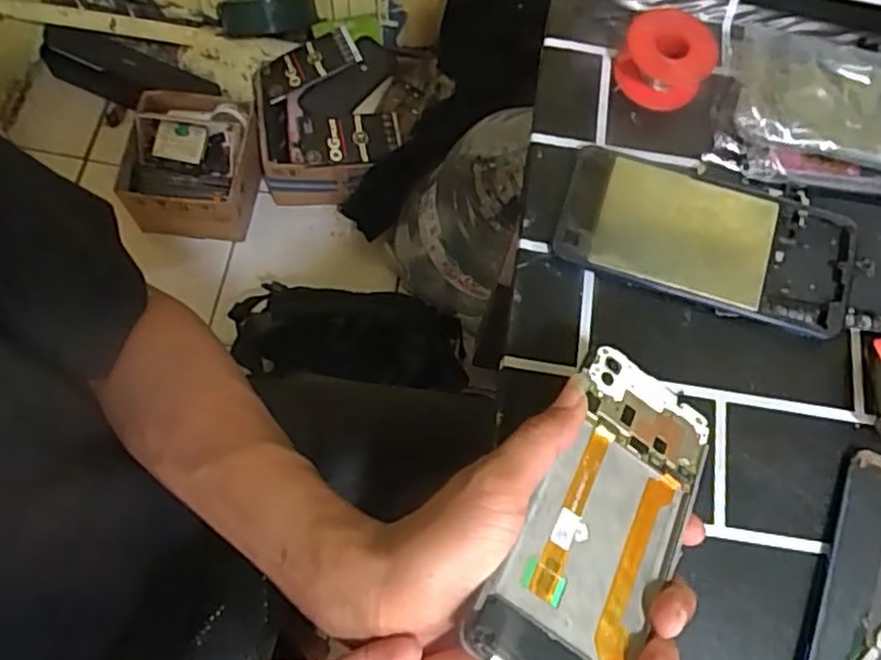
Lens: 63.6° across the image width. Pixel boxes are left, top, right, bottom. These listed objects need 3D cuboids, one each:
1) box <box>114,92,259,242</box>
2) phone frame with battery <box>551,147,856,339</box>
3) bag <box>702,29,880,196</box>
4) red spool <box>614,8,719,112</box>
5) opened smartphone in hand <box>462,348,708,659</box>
[{"bbox_3d":[-0.401,-0.268,1.161,0.202,0.145,0.212,10,71,-1],"label":"box"},{"bbox_3d":[0.147,-0.051,0.399,0.160,0.013,0.074,18,72,5],"label":"phone frame with battery"},{"bbox_3d":[0.272,-0.121,0.416,0.208,0.031,0.087,7,71,1],"label":"bag"},{"bbox_3d":[0.136,-0.164,0.430,0.051,0.027,0.051,0,71,-1],"label":"red spool"},{"bbox_3d":[0.068,0.079,0.291,0.066,0.007,0.149,37,55,-5],"label":"opened smartphone in hand"}]

